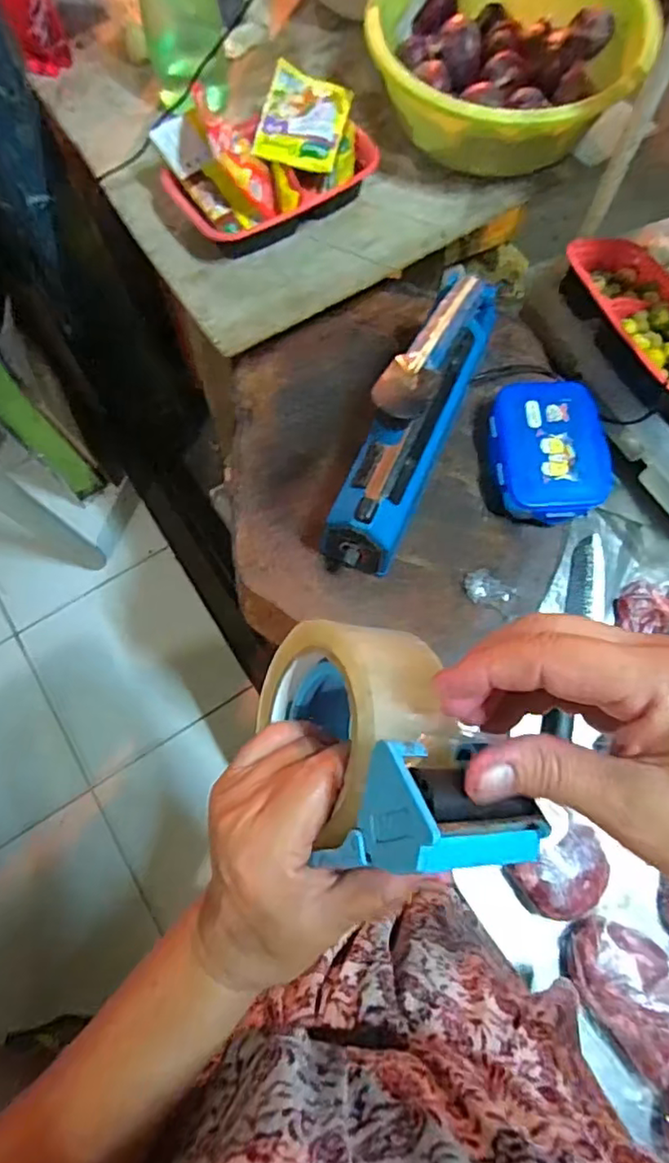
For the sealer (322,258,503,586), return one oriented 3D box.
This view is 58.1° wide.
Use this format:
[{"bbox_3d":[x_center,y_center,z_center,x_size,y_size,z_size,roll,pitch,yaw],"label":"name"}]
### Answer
[{"bbox_3d":[0.071,-0.162,0.538,0.064,0.208,0.282,23,75,8],"label":"sealer"}]

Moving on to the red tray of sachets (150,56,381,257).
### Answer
[{"bbox_3d":[-0.074,-0.467,0.656,0.227,0.078,0.159,-30,75,-7],"label":"red tray of sachets"}]

